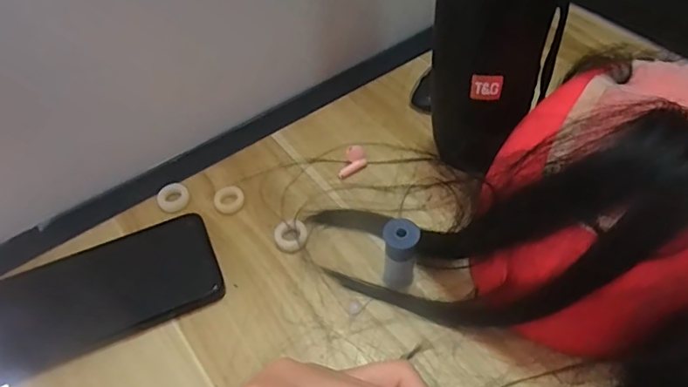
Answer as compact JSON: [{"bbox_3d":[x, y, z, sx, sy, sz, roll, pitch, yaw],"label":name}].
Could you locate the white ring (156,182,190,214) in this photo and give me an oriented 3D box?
[{"bbox_3d":[-0.132,0.003,0.394,0.024,0.005,0.026,-2,51,2],"label":"white ring"}]

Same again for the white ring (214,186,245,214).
[{"bbox_3d":[-0.088,0.004,0.390,0.023,0.006,0.023,-2,51,2],"label":"white ring"}]

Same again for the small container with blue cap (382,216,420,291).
[{"bbox_3d":[0.036,0.039,0.328,0.020,0.054,0.018,8,52,10],"label":"small container with blue cap"}]

